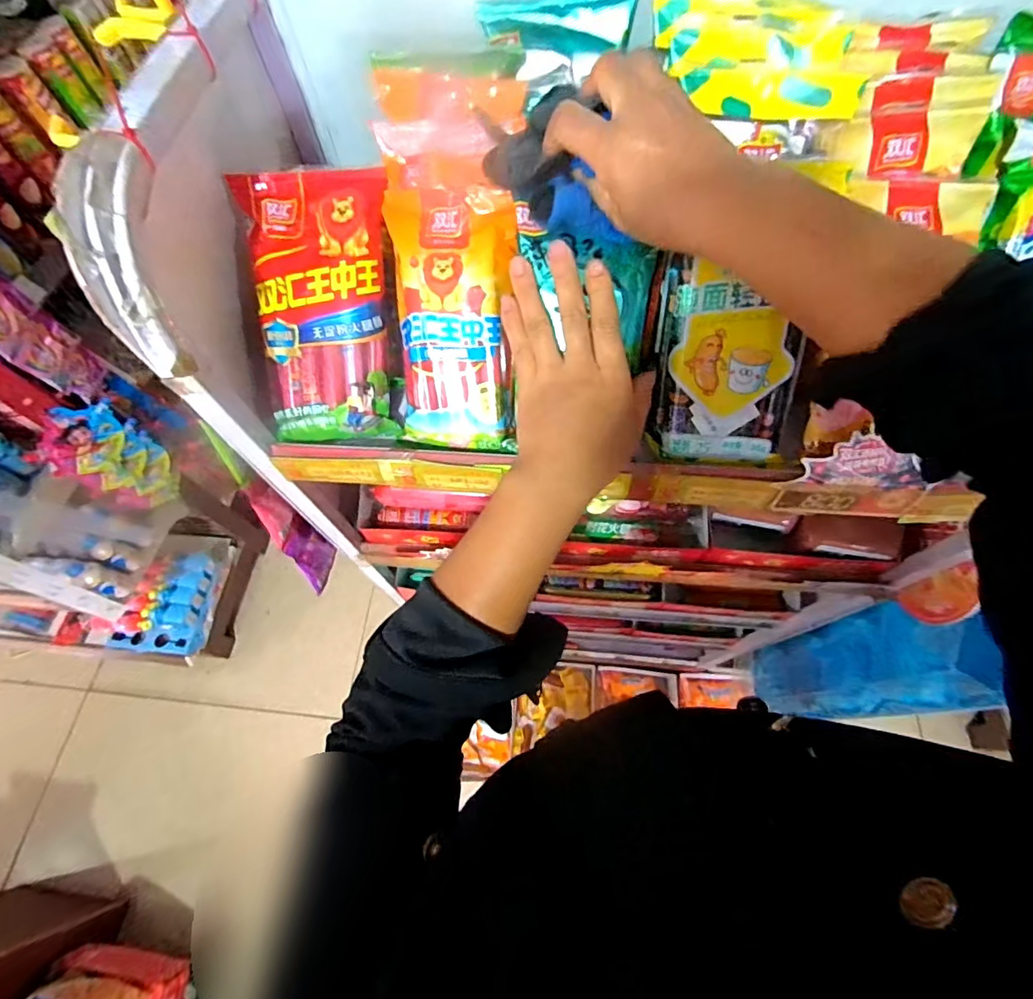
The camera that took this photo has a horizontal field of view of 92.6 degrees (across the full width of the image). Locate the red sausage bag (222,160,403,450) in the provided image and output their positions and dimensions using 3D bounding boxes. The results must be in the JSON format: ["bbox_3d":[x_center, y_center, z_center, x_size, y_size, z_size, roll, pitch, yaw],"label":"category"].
[{"bbox_3d":[-0.147,-0.144,0.382,0.108,0.035,0.194,-4,104,1],"label":"red sausage bag"}]

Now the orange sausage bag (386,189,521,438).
[{"bbox_3d":[-0.045,-0.135,0.370,0.089,0.024,0.177,-2,103,2],"label":"orange sausage bag"}]

